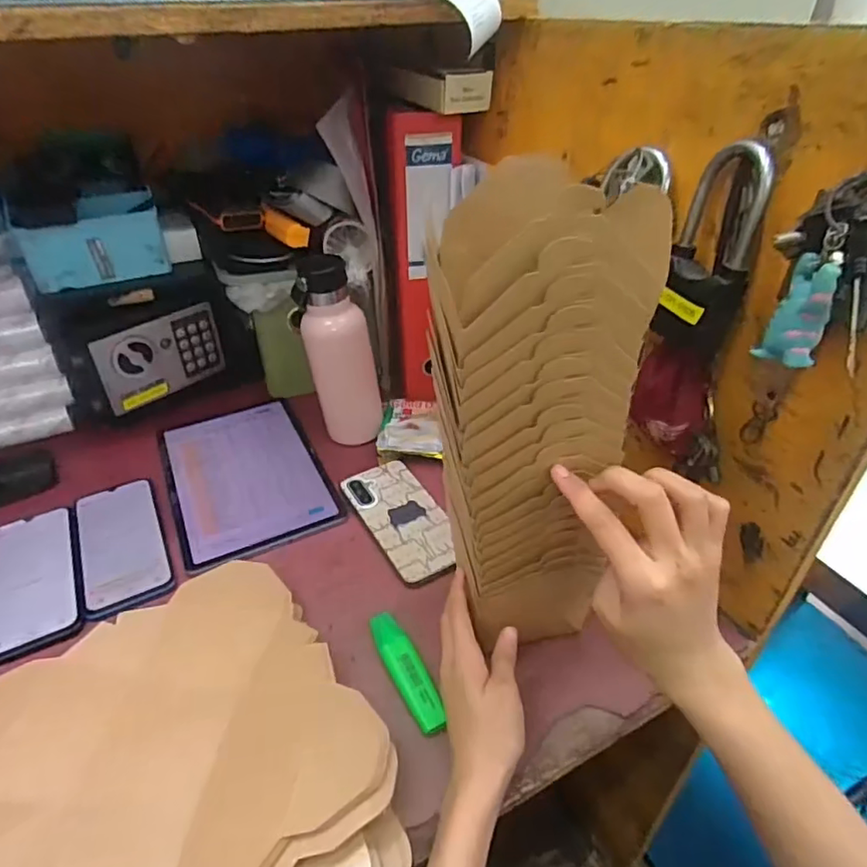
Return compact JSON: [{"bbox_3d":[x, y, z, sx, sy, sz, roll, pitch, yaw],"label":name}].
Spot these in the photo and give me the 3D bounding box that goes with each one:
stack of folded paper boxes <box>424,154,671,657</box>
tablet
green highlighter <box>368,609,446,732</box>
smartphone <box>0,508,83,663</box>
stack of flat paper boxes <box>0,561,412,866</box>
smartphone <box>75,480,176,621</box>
[{"bbox_3d":[0.063,0.015,0.346,0.116,0.321,0.035,-5,35,-2],"label":"stack of folded paper boxes"},{"bbox_3d":[-0.213,0.042,0.648,0.160,0.015,0.244,-16,40,-21],"label":"tablet"},{"bbox_3d":[-0.020,0.188,0.456,0.029,0.015,0.105,-17,40,-22],"label":"green highlighter"},{"bbox_3d":[-0.378,0.129,0.535,0.076,0.007,0.171,-18,41,-22],"label":"smartphone"},{"bbox_3d":[-0.182,0.231,0.380,0.263,0.035,0.279,-21,42,-26],"label":"stack of flat paper boxes"},{"bbox_3d":[-0.311,0.107,0.573,0.078,0.015,0.168,-18,40,-22],"label":"smartphone"}]

